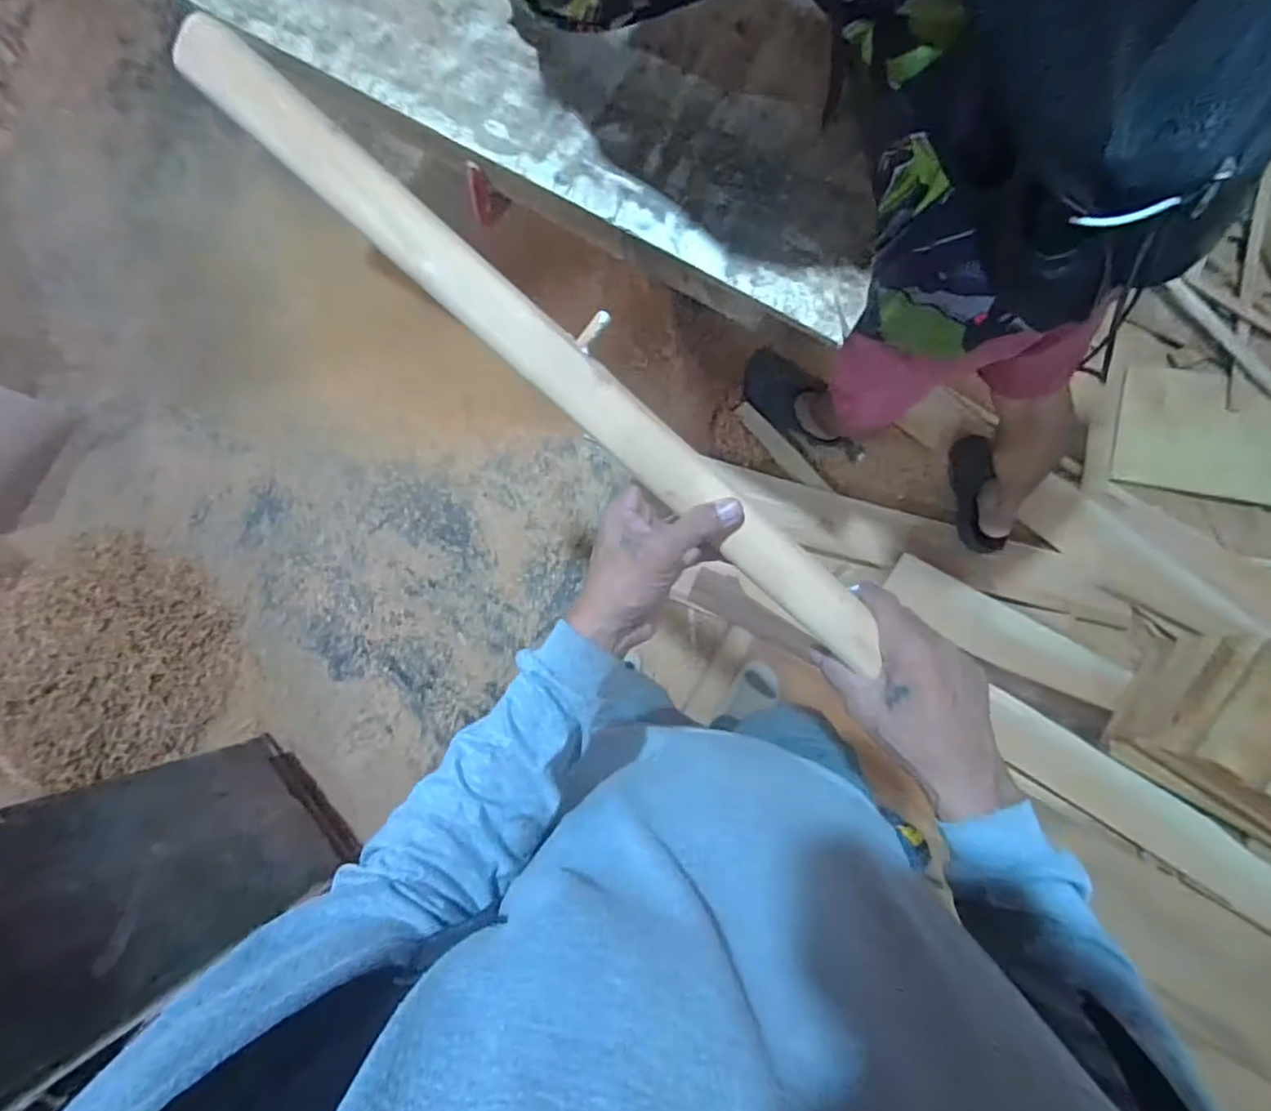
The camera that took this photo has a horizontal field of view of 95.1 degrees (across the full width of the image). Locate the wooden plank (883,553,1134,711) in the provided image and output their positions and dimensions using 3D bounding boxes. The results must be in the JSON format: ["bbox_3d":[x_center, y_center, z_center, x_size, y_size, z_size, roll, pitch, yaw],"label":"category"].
[{"bbox_3d":[0.779,0.171,1.246,0.495,0.022,0.125,30,115,12],"label":"wooden plank"}]

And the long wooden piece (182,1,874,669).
[{"bbox_3d":[-0.045,-0.131,0.396,0.591,0.032,0.040,43,93,-6],"label":"long wooden piece"}]

